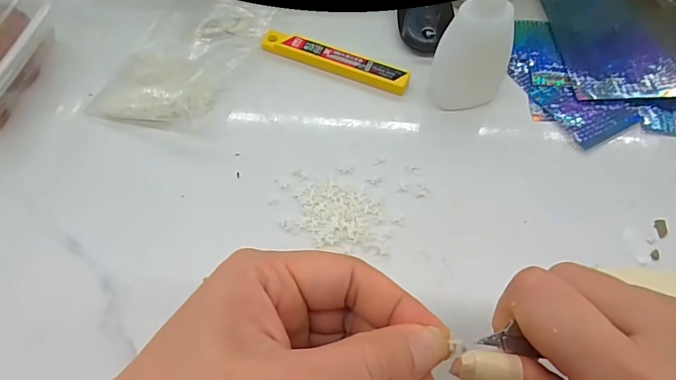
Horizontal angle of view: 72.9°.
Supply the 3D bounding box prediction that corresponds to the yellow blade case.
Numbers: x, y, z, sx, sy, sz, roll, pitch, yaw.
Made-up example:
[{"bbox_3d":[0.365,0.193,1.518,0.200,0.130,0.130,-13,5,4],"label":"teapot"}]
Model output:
[{"bbox_3d":[-0.003,-0.084,0.301,0.100,0.008,0.020,18,62,11],"label":"yellow blade case"}]

